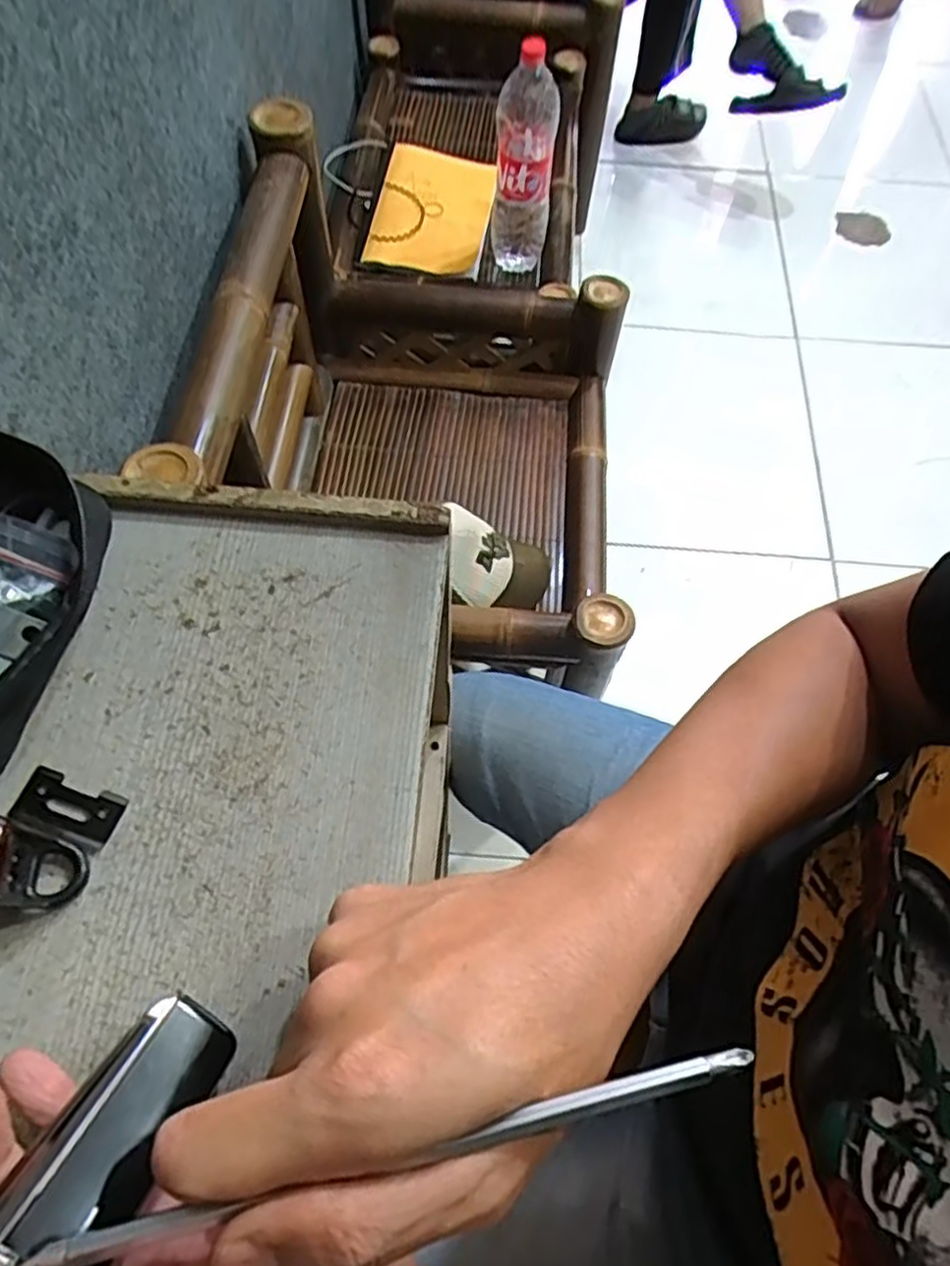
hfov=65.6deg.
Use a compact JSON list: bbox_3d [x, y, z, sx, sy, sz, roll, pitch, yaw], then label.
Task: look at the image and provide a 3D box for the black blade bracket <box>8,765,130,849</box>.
[{"bbox_3d":[-0.160,0.068,0.289,0.040,0.004,0.022,19,65,7],"label":"black blade bracket"}]

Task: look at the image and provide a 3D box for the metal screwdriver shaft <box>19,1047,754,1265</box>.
[{"bbox_3d":[-0.017,0.134,0.189,0.187,0.007,0.006,-12,65,-6],"label":"metal screwdriver shaft"}]

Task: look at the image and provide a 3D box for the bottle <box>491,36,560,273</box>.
[{"bbox_3d":[0.075,-0.711,1.128,0.090,0.345,0.099,6,64,1],"label":"bottle"}]

